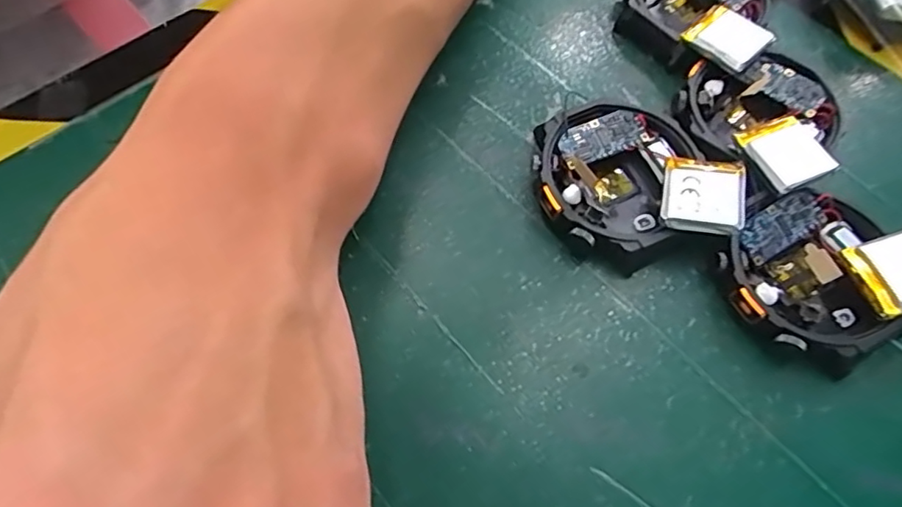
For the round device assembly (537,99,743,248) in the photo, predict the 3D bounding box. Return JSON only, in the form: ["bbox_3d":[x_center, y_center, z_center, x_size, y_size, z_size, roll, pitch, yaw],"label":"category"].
[{"bbox_3d":[0.053,-0.024,0.175,0.052,0.017,0.049,0,63,-1],"label":"round device assembly"}]

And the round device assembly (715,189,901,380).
[{"bbox_3d":[0.102,0.005,0.161,0.048,0.021,0.044,0,63,-1],"label":"round device assembly"}]

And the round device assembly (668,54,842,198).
[{"bbox_3d":[0.099,-0.044,0.183,0.047,0.013,0.049,1,64,-2],"label":"round device assembly"}]

